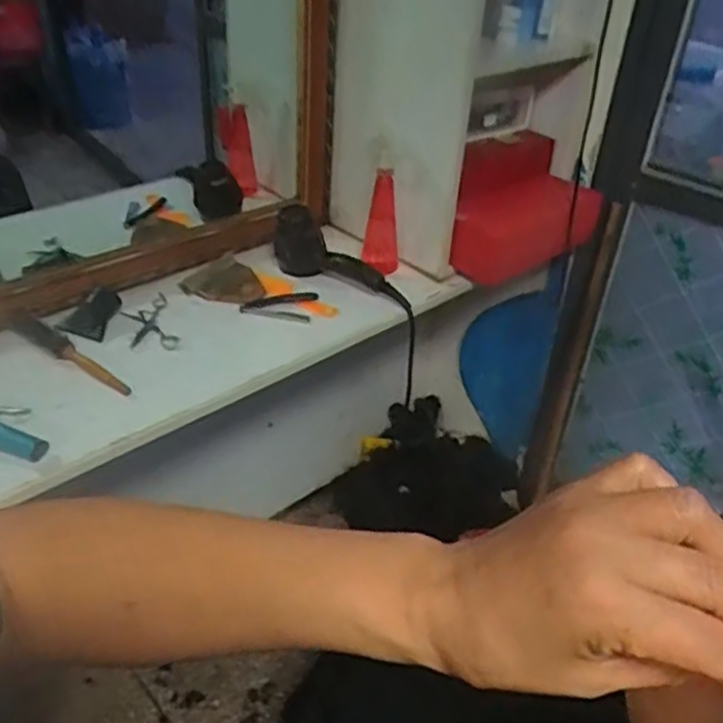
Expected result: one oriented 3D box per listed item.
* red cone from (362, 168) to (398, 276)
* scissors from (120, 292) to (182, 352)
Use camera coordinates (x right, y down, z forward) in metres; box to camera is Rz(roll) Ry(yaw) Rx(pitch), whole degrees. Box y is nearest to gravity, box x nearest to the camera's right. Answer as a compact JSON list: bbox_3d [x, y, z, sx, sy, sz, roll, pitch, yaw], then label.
[{"bbox_3d":[0.036,-0.233,1.255,0.064,0.175,0.051,7,35,4],"label":"red cone"},{"bbox_3d":[-0.328,-0.055,1.113,0.071,0.020,0.137,-13,40,-20],"label":"scissors"}]

